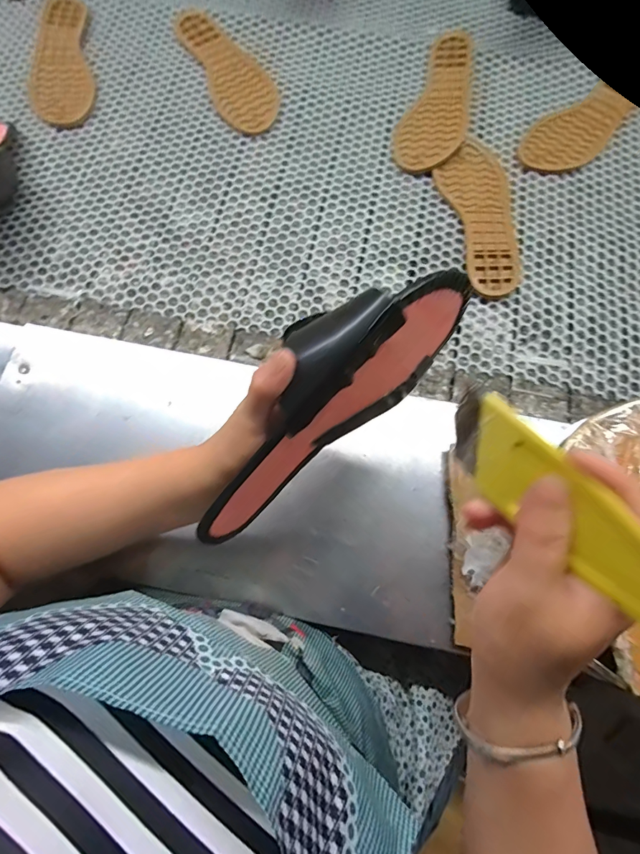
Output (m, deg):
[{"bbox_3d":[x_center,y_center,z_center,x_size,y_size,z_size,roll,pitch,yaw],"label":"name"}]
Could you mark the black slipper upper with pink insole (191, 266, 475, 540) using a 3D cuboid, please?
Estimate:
[{"bbox_3d":[-0.007,-0.020,0.283,0.243,0.099,0.059,-47,57,11],"label":"black slipper upper with pink insole"}]

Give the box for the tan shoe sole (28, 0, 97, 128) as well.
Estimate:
[{"bbox_3d":[-0.389,-0.552,0.606,0.090,0.020,0.262,-13,74,-3],"label":"tan shoe sole"}]

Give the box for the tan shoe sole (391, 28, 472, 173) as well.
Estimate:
[{"bbox_3d":[0.178,-0.470,0.582,0.088,0.014,0.264,21,75,7],"label":"tan shoe sole"}]

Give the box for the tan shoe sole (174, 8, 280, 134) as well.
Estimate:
[{"bbox_3d":[-0.137,-0.538,0.608,0.089,0.007,0.266,-24,75,-6],"label":"tan shoe sole"}]

